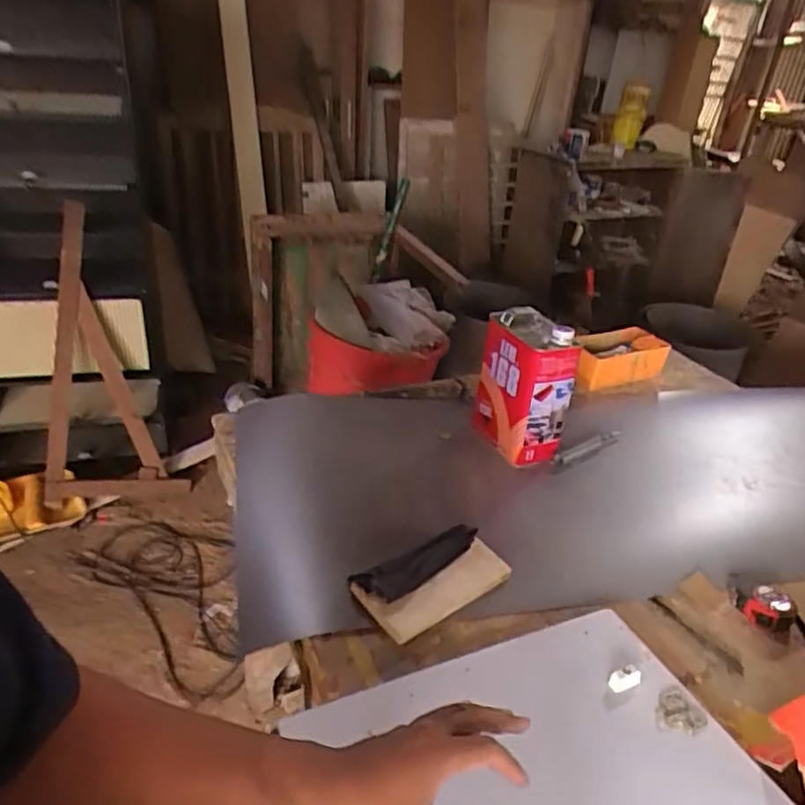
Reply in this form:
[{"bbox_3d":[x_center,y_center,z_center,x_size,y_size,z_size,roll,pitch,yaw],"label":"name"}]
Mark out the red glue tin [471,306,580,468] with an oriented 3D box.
[{"bbox_3d":[0.224,-0.029,1.234,0.115,0.243,0.163,-6,31,-18],"label":"red glue tin"}]

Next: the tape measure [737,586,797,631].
[{"bbox_3d":[0.516,0.290,0.936,0.078,0.040,0.058,26,36,33],"label":"tape measure"}]

